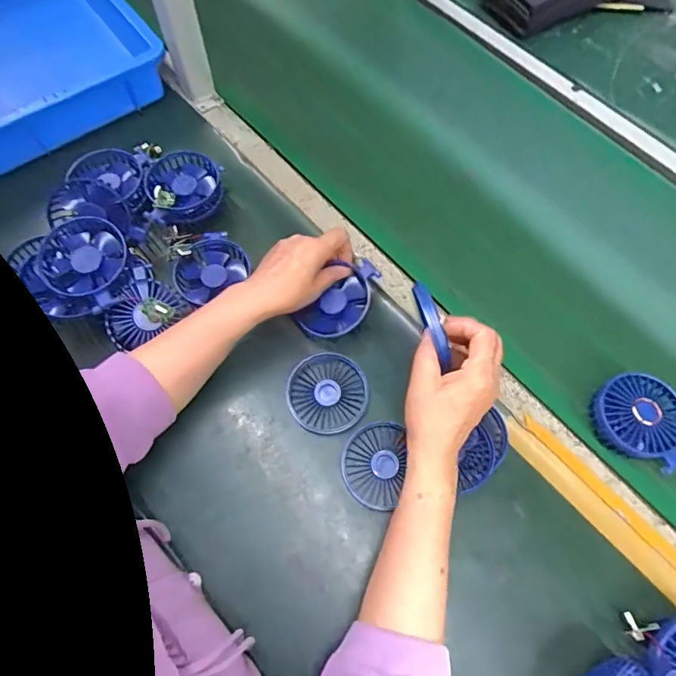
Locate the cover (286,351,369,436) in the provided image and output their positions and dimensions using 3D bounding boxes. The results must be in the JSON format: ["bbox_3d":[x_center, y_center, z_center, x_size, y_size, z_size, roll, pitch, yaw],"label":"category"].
[{"bbox_3d":[-0.012,0.061,0.540,0.088,0.008,0.091,-8,66,-6],"label":"cover"}]

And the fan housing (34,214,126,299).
[{"bbox_3d":[-0.285,-0.090,0.535,0.097,0.033,0.089,-14,67,-8],"label":"fan housing"}]

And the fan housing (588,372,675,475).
[{"bbox_3d":[0.318,0.084,0.510,0.091,0.036,0.085,1,66,-2],"label":"fan housing"}]

